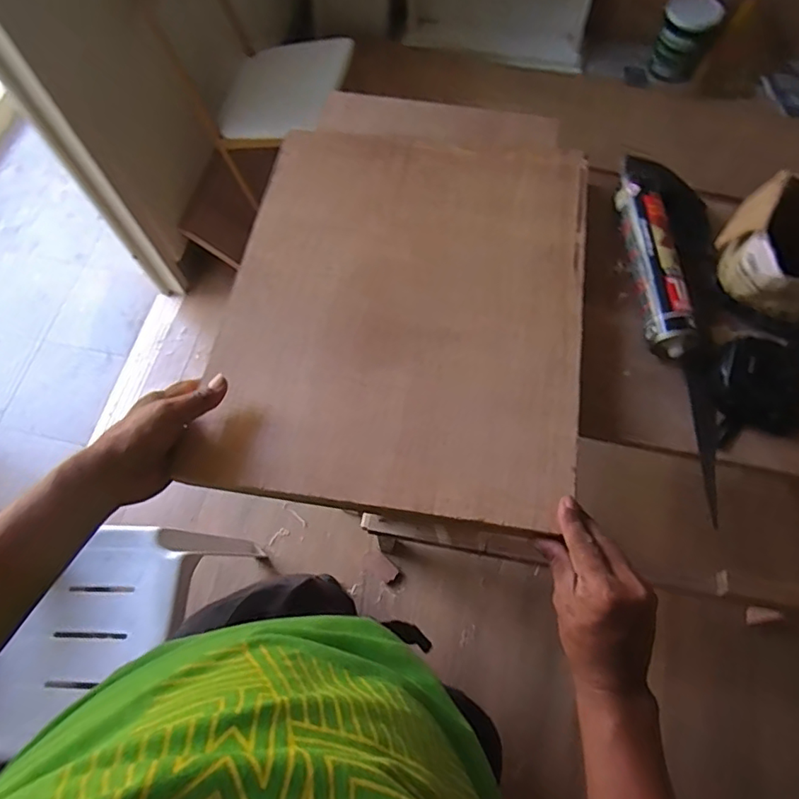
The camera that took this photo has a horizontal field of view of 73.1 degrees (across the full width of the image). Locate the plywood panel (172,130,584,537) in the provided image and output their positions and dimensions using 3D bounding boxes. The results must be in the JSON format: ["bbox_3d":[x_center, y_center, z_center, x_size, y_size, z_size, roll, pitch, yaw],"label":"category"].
[{"bbox_3d":[0.005,-0.099,0.555,0.351,0.012,0.425,8,67,5],"label":"plywood panel"}]

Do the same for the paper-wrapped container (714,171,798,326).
[{"bbox_3d":[0.394,-0.148,0.543,0.124,0.084,0.133,-1,67,2],"label":"paper-wrapped container"}]

